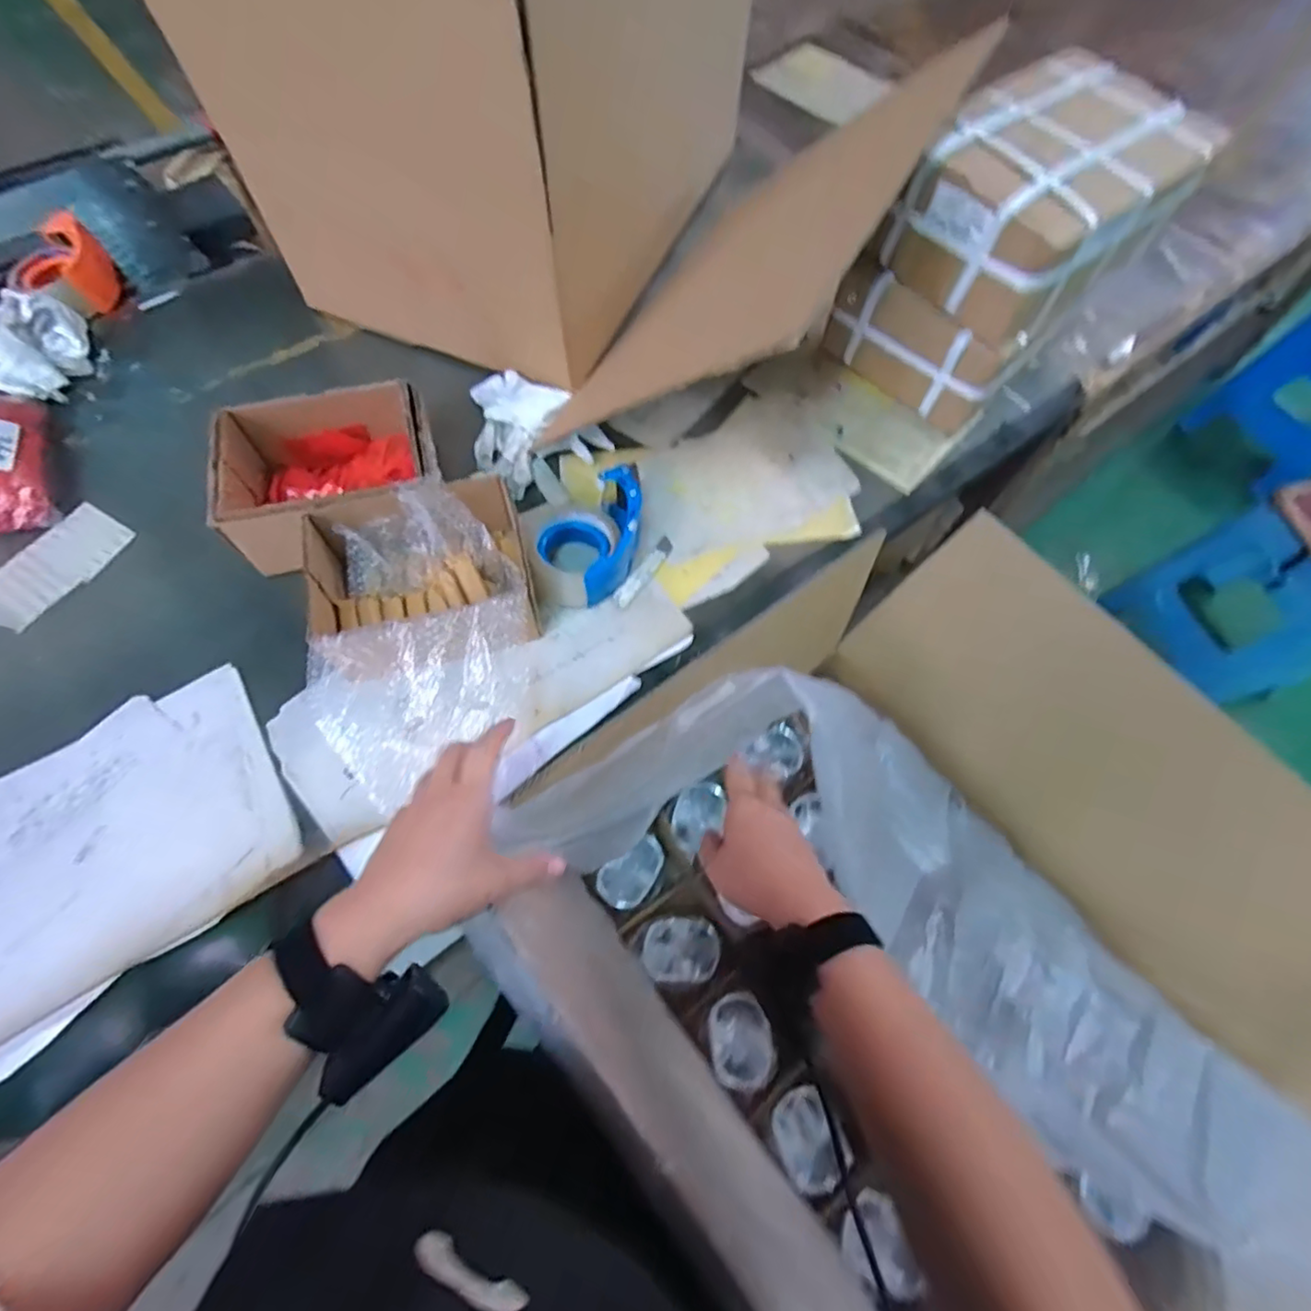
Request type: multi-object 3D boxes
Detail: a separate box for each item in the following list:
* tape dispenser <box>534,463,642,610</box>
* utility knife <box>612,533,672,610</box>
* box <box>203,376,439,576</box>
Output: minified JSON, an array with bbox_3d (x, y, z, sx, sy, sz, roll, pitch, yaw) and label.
[{"bbox_3d":[-0.068,-0.128,0.650,0.102,0.052,0.150,5,64,1],"label":"tape dispenser"},{"bbox_3d":[-0.011,-0.091,0.670,0.019,0.008,0.101,30,66,13],"label":"utility knife"},{"bbox_3d":[-0.330,-0.190,0.656,0.205,0.098,0.165,-10,65,-6],"label":"box"}]

